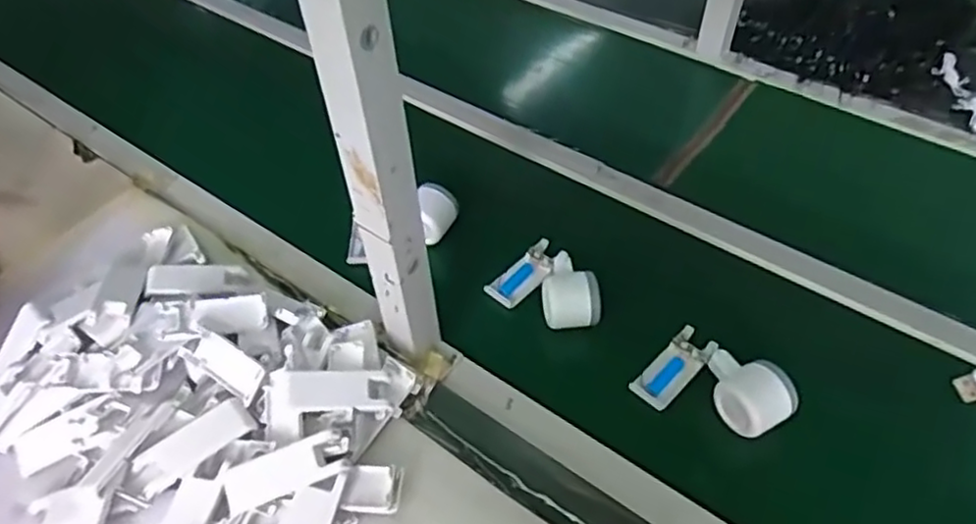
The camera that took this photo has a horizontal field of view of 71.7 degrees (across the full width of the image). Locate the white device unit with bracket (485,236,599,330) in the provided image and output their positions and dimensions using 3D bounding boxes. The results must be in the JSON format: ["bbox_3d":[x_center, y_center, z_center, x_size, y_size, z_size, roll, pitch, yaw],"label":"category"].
[{"bbox_3d":[0.076,0.020,0.743,0.125,0.049,0.104,36,57,27],"label":"white device unit with bracket"}]

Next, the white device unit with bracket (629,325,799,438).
[{"bbox_3d":[0.223,0.118,0.653,0.130,0.042,0.098,35,57,27],"label":"white device unit with bracket"}]

